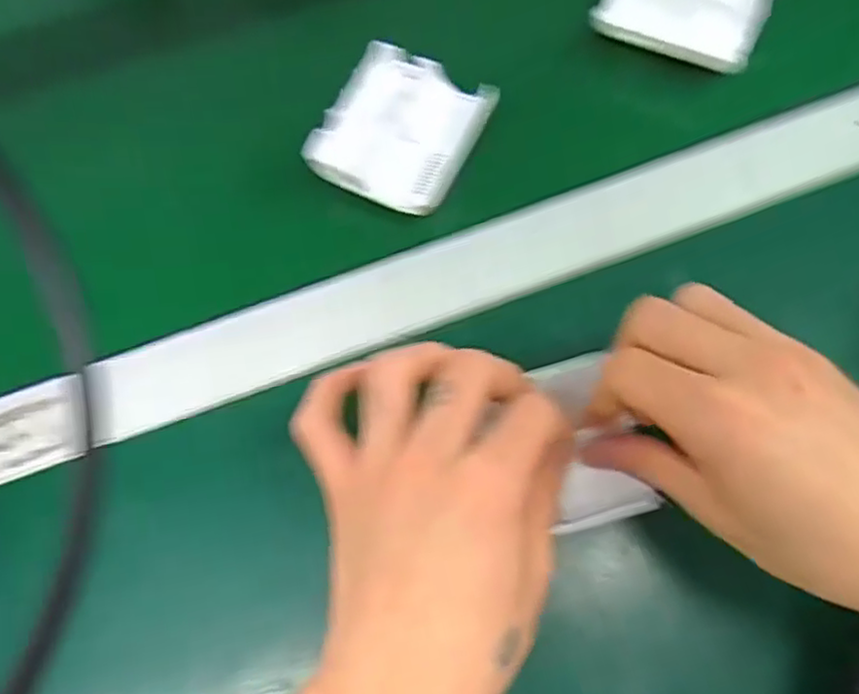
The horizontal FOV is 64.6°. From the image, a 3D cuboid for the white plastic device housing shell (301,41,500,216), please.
[{"bbox_3d":[-0.015,-0.113,0.359,0.075,0.017,0.085,27,74,8],"label":"white plastic device housing shell"}]

